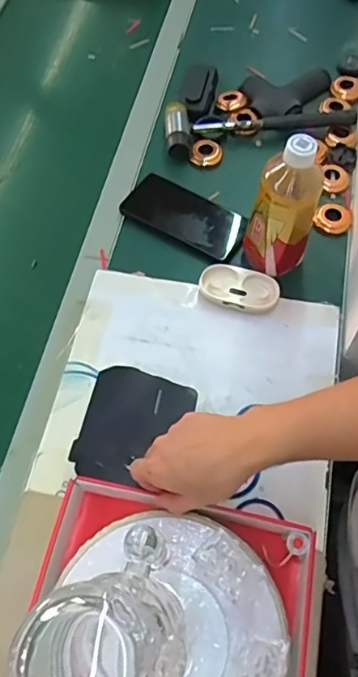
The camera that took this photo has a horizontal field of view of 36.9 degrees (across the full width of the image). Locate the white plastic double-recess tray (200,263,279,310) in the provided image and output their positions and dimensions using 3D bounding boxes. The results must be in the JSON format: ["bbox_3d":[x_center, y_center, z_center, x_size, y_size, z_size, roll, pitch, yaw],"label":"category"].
[{"bbox_3d":[0.073,-0.061,0.652,0.095,0.018,0.052,9,62,7],"label":"white plastic double-recess tray"}]

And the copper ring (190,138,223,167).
[{"bbox_3d":[0.040,-0.265,0.765,0.043,0.020,0.041,-1,62,2],"label":"copper ring"}]

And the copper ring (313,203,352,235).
[{"bbox_3d":[0.203,-0.159,0.707,0.047,0.018,0.042,18,64,12],"label":"copper ring"}]

